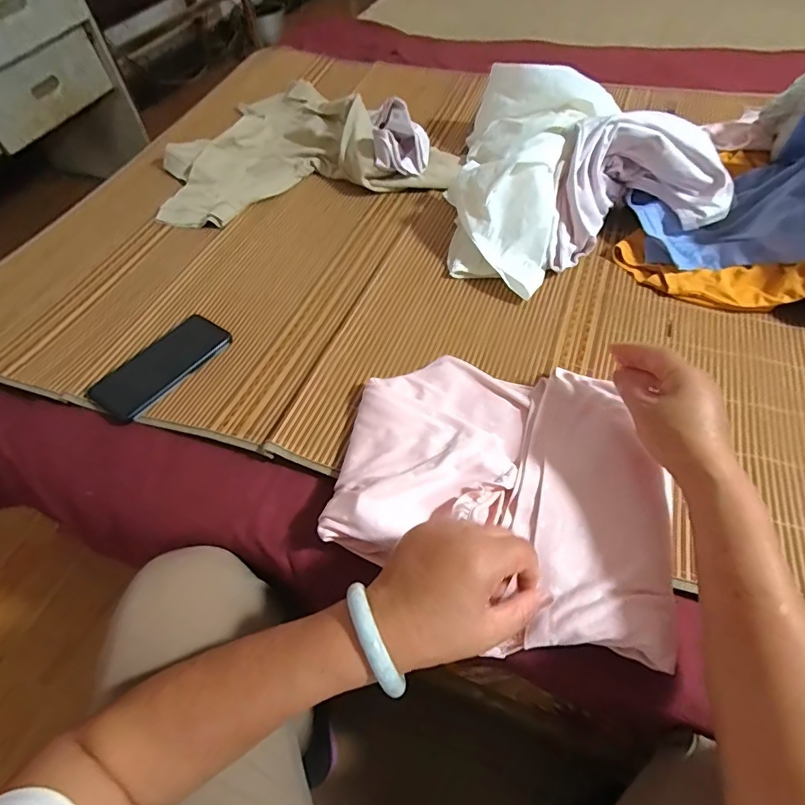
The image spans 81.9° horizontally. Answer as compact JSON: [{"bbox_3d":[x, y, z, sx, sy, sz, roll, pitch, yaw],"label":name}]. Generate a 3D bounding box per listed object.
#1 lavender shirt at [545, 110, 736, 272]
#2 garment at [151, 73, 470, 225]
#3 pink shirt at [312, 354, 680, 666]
[{"bbox_3d":[0.304,-0.286,0.621,0.243,0.135,0.132,-11,55,-3],"label":"lavender shirt"},{"bbox_3d":[-0.186,-0.481,0.833,0.495,0.082,0.375,-14,55,-5],"label":"garment"},{"bbox_3d":[0.086,0.066,0.431,0.287,0.036,0.266,8,56,10],"label":"pink shirt"}]

